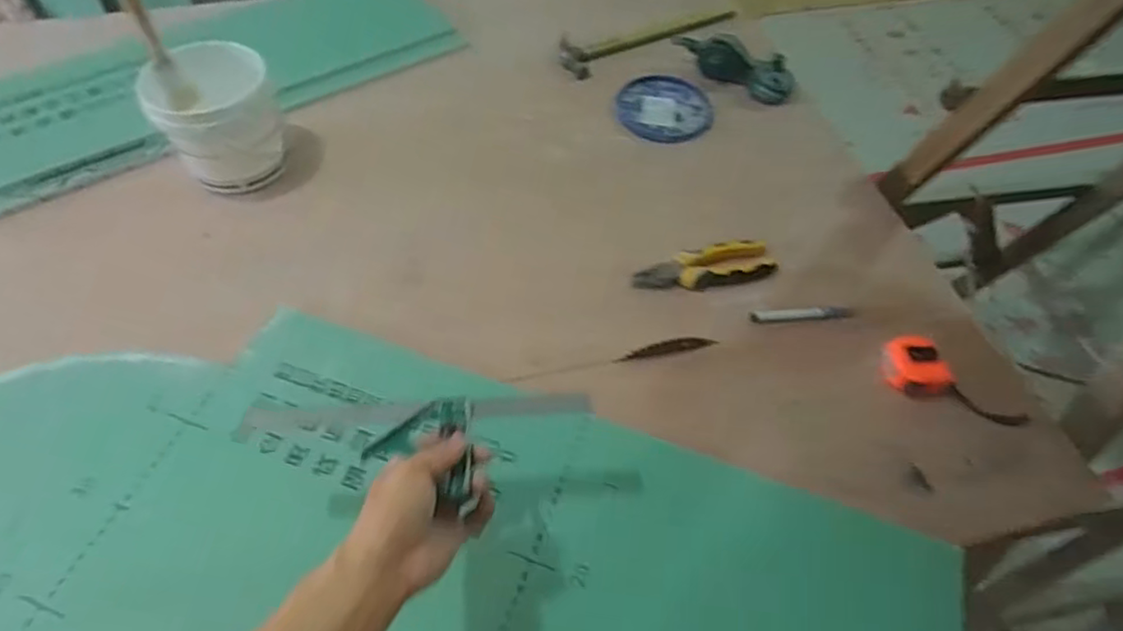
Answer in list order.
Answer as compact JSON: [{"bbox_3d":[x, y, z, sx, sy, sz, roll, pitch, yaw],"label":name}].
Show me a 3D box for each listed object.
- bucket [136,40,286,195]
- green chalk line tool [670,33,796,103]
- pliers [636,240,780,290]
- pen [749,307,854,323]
[{"bbox_3d":[-0.477,-0.271,0.884,0.138,0.131,0.152,-32,62,-21],"label":"bucket"},{"bbox_3d":[0.288,-0.435,1.070,0.224,0.061,0.074,30,60,18],"label":"green chalk line tool"},{"bbox_3d":[0.190,-0.062,0.839,0.190,0.018,0.063,-12,57,-10],"label":"pliers"},{"bbox_3d":[0.302,0.001,0.806,0.125,0.020,0.018,-2,55,-3],"label":"pen"}]

